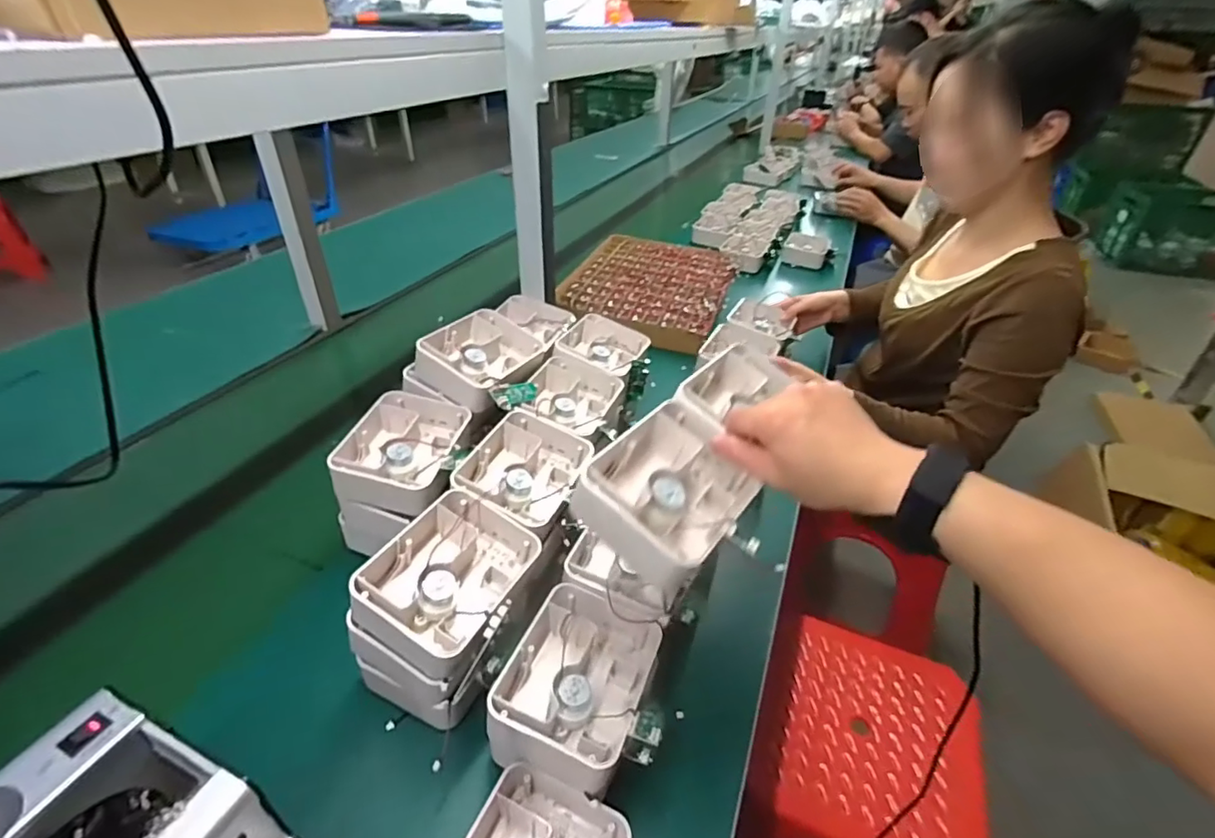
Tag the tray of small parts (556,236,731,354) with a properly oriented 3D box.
[{"bbox_3d":[0.082,-0.268,1.136,0.313,0.051,0.447,11,34,14],"label":"tray of small parts"}]

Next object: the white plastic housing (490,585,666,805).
[{"bbox_3d":[-0.022,0.203,0.444,0.107,0.055,0.143,10,34,12],"label":"white plastic housing"}]

